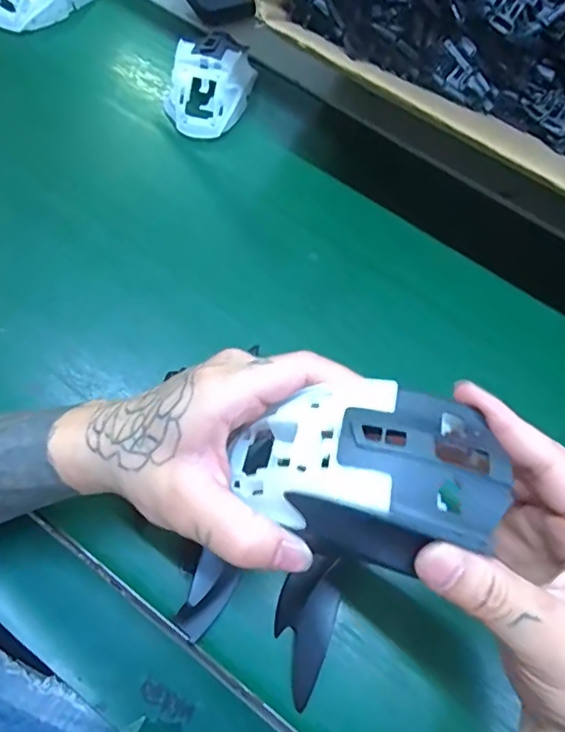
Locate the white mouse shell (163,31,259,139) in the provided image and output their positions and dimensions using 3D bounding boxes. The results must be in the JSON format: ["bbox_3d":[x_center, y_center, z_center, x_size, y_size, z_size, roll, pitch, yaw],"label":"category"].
[{"bbox_3d":[-0.060,-0.246,0.447,0.065,0.036,0.106,16,68,4],"label":"white mouse shell"}]

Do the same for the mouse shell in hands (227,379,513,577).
[{"bbox_3d":[0.031,0.041,0.213,0.101,0.044,0.072,14,68,4],"label":"mouse shell in hands"}]

